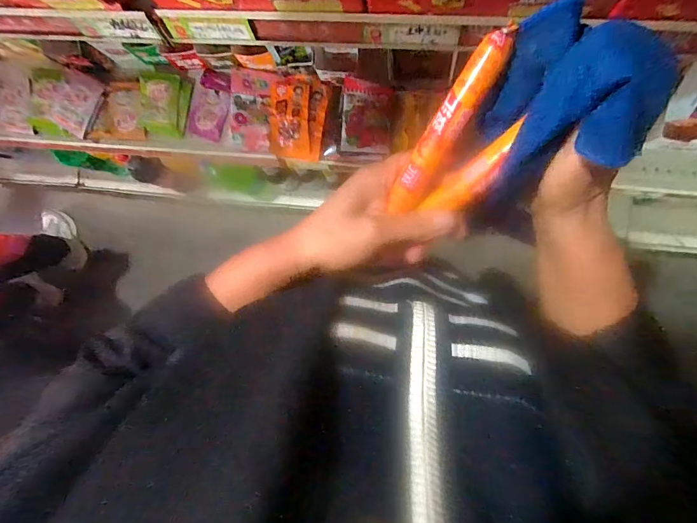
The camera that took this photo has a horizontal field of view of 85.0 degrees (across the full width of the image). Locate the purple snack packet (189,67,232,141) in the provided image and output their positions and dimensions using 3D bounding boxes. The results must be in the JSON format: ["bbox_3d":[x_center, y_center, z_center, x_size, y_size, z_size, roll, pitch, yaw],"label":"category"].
[{"bbox_3d":[-0.274,-0.313,0.759,0.078,0.009,0.130,22,95,6],"label":"purple snack packet"}]

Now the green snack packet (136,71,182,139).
[{"bbox_3d":[-0.377,-0.315,0.759,0.089,0.010,0.114,9,93,7],"label":"green snack packet"}]

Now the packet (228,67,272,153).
[{"bbox_3d":[-0.192,-0.291,0.738,0.078,0.026,0.147,4,93,7],"label":"packet"}]

